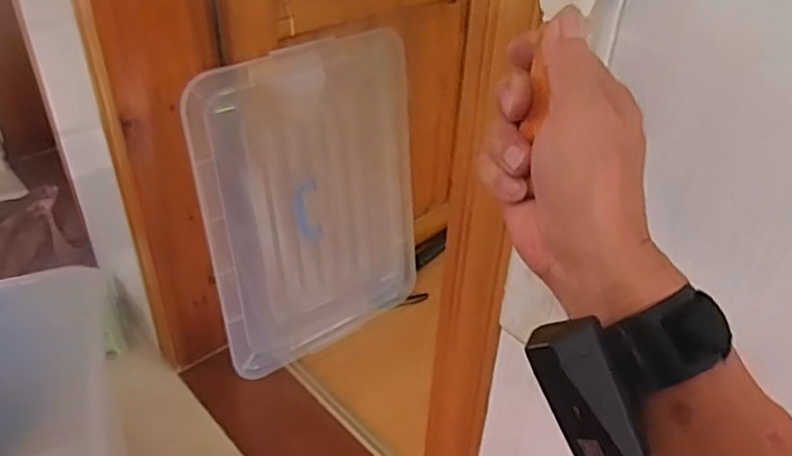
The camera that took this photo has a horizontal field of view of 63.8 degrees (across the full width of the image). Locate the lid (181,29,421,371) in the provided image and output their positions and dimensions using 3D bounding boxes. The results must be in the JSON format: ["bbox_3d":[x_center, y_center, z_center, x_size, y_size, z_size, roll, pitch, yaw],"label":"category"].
[{"bbox_3d":[-0.175,-0.058,1.450,0.552,0.710,0.045,-26,33,-35],"label":"lid"}]

